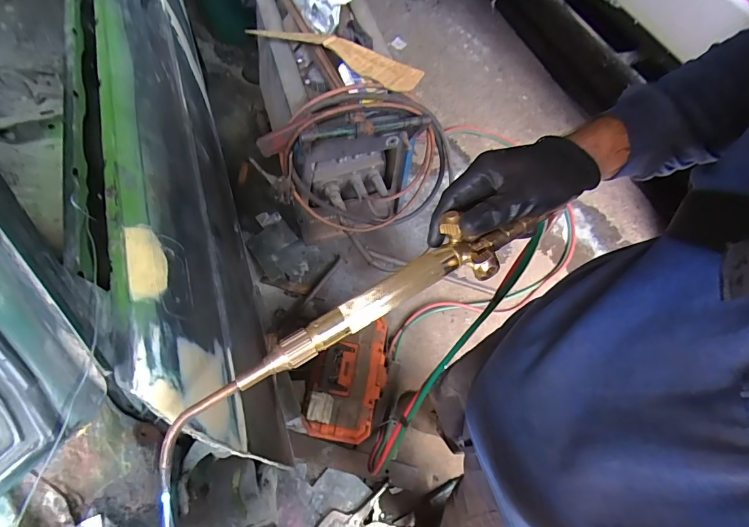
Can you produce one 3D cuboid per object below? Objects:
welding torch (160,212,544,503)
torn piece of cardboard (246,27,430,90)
[{"bbox_3d":[-0.010,0.044,0.329,0.379,0.030,0.060,-30,71,-14],"label":"welding torch"},{"bbox_3d":[-0.118,-0.546,1.009,0.495,0.046,0.100,18,66,4],"label":"torn piece of cardboard"}]

